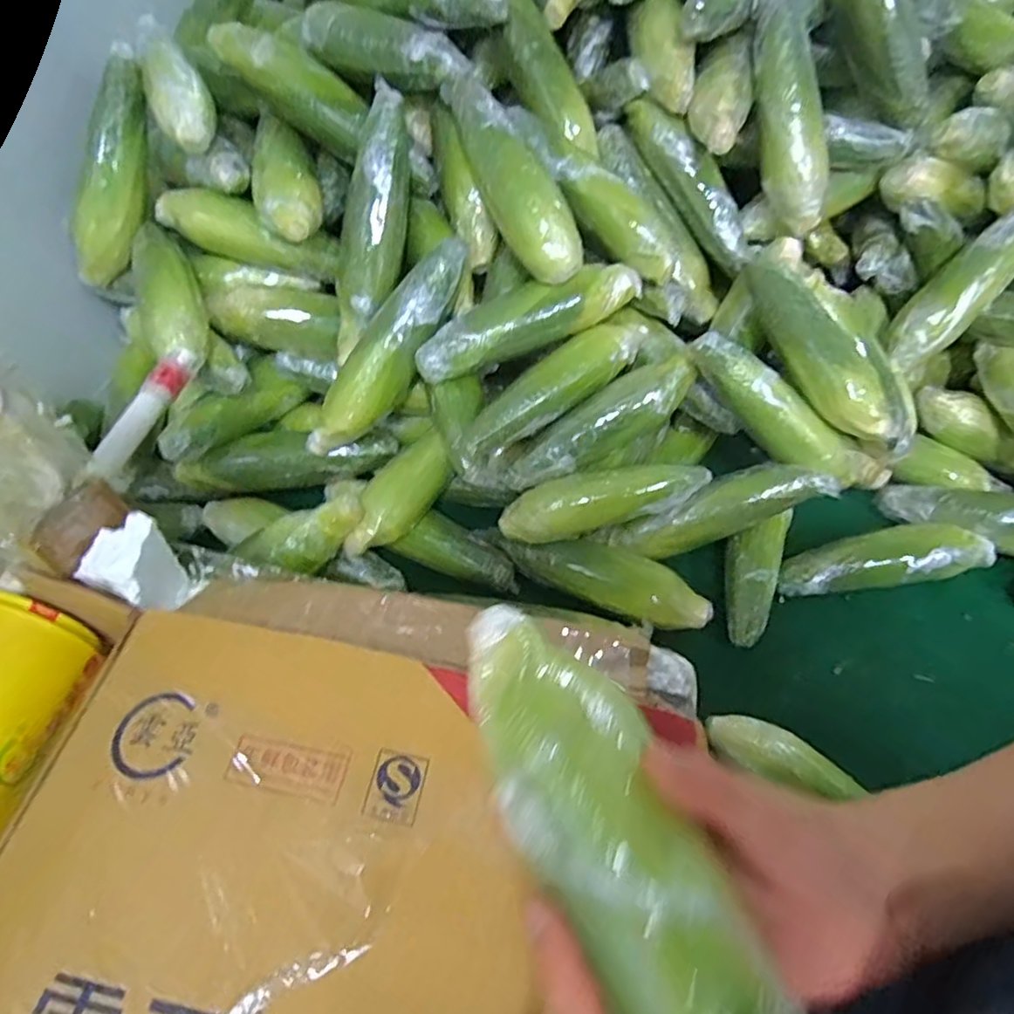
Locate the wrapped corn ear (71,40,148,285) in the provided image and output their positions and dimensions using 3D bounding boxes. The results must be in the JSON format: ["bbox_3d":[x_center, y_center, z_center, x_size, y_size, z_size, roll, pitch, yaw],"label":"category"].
[{"bbox_3d":[-0.434,-0.366,0.688,0.063,0.242,0.049,22,15,15],"label":"wrapped corn ear"}]

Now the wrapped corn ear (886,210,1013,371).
[{"bbox_3d":[0.502,-0.245,0.679,0.227,0.051,0.057,-48,59,14],"label":"wrapped corn ear"}]

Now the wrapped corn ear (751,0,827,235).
[{"bbox_3d":[0.292,-0.415,0.666,0.055,0.239,0.058,-17,14,-14],"label":"wrapped corn ear"}]

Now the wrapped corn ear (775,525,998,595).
[{"bbox_3d":[0.405,0.057,0.677,0.221,0.042,0.057,-7,53,-6],"label":"wrapped corn ear"}]

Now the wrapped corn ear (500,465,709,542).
[{"bbox_3d":[0.102,-0.009,0.659,0.215,0.057,0.054,-8,53,-7],"label":"wrapped corn ear"}]

